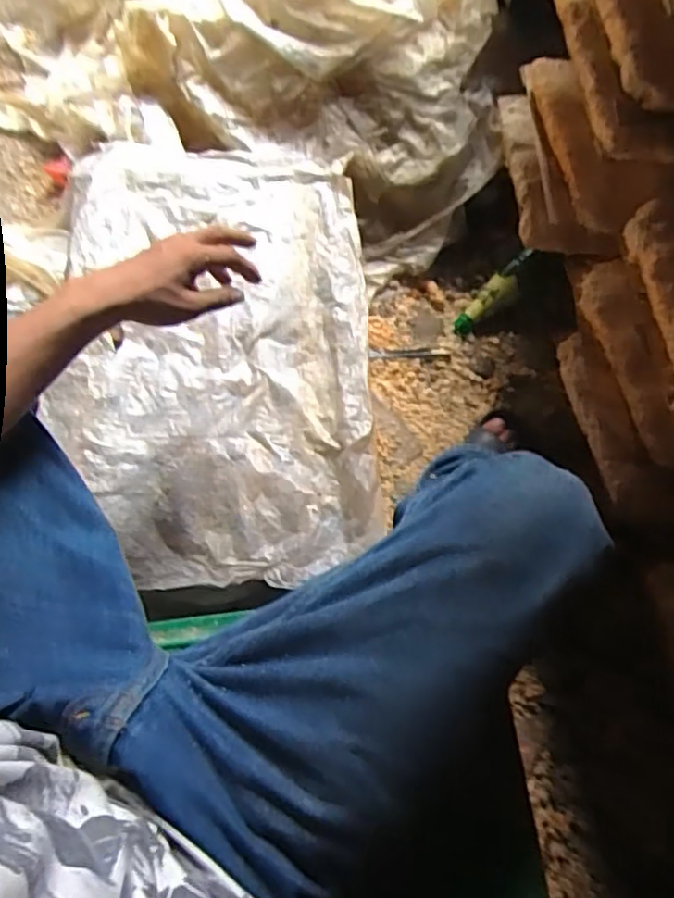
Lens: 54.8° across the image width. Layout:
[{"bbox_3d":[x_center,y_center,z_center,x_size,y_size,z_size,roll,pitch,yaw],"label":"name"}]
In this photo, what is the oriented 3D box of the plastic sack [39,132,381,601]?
[{"bbox_3d":[-0.146,-0.137,0.790,0.364,0.048,0.605,-3,72,-2],"label":"plastic sack"}]

